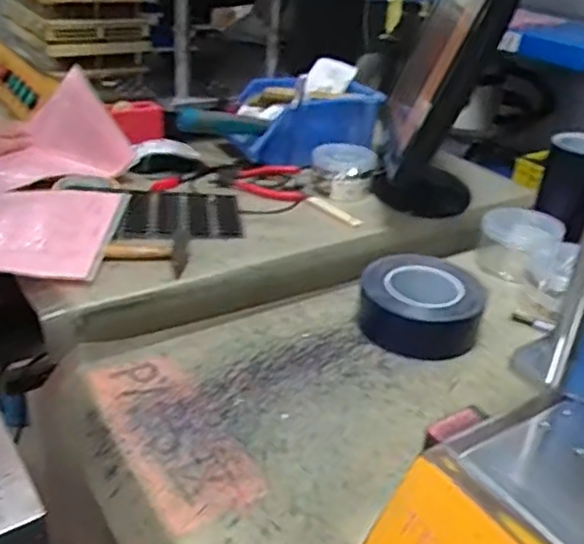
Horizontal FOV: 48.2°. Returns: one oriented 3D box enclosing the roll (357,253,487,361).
[{"bbox_3d":[0.143,0.034,0.717,0.127,0.055,0.121,3,30,-2],"label":"roll"}]

